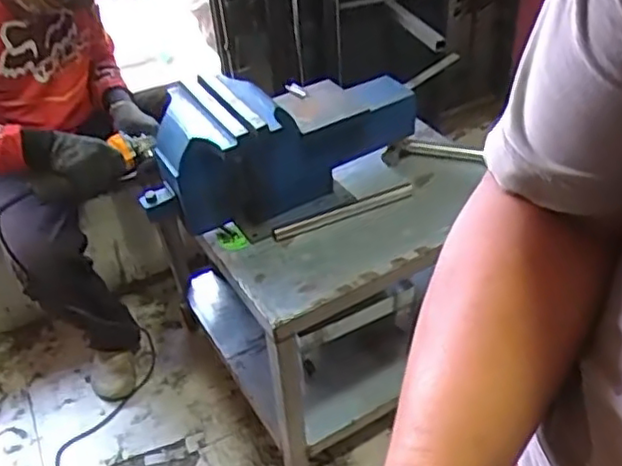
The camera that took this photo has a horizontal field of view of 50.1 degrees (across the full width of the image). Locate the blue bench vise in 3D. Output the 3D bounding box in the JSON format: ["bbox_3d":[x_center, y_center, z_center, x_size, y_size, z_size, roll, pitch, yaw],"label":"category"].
[{"bbox_3d":[-0.069,-0.187,1.323,0.559,0.265,0.228,-30,46,-27],"label":"blue bench vise"}]

